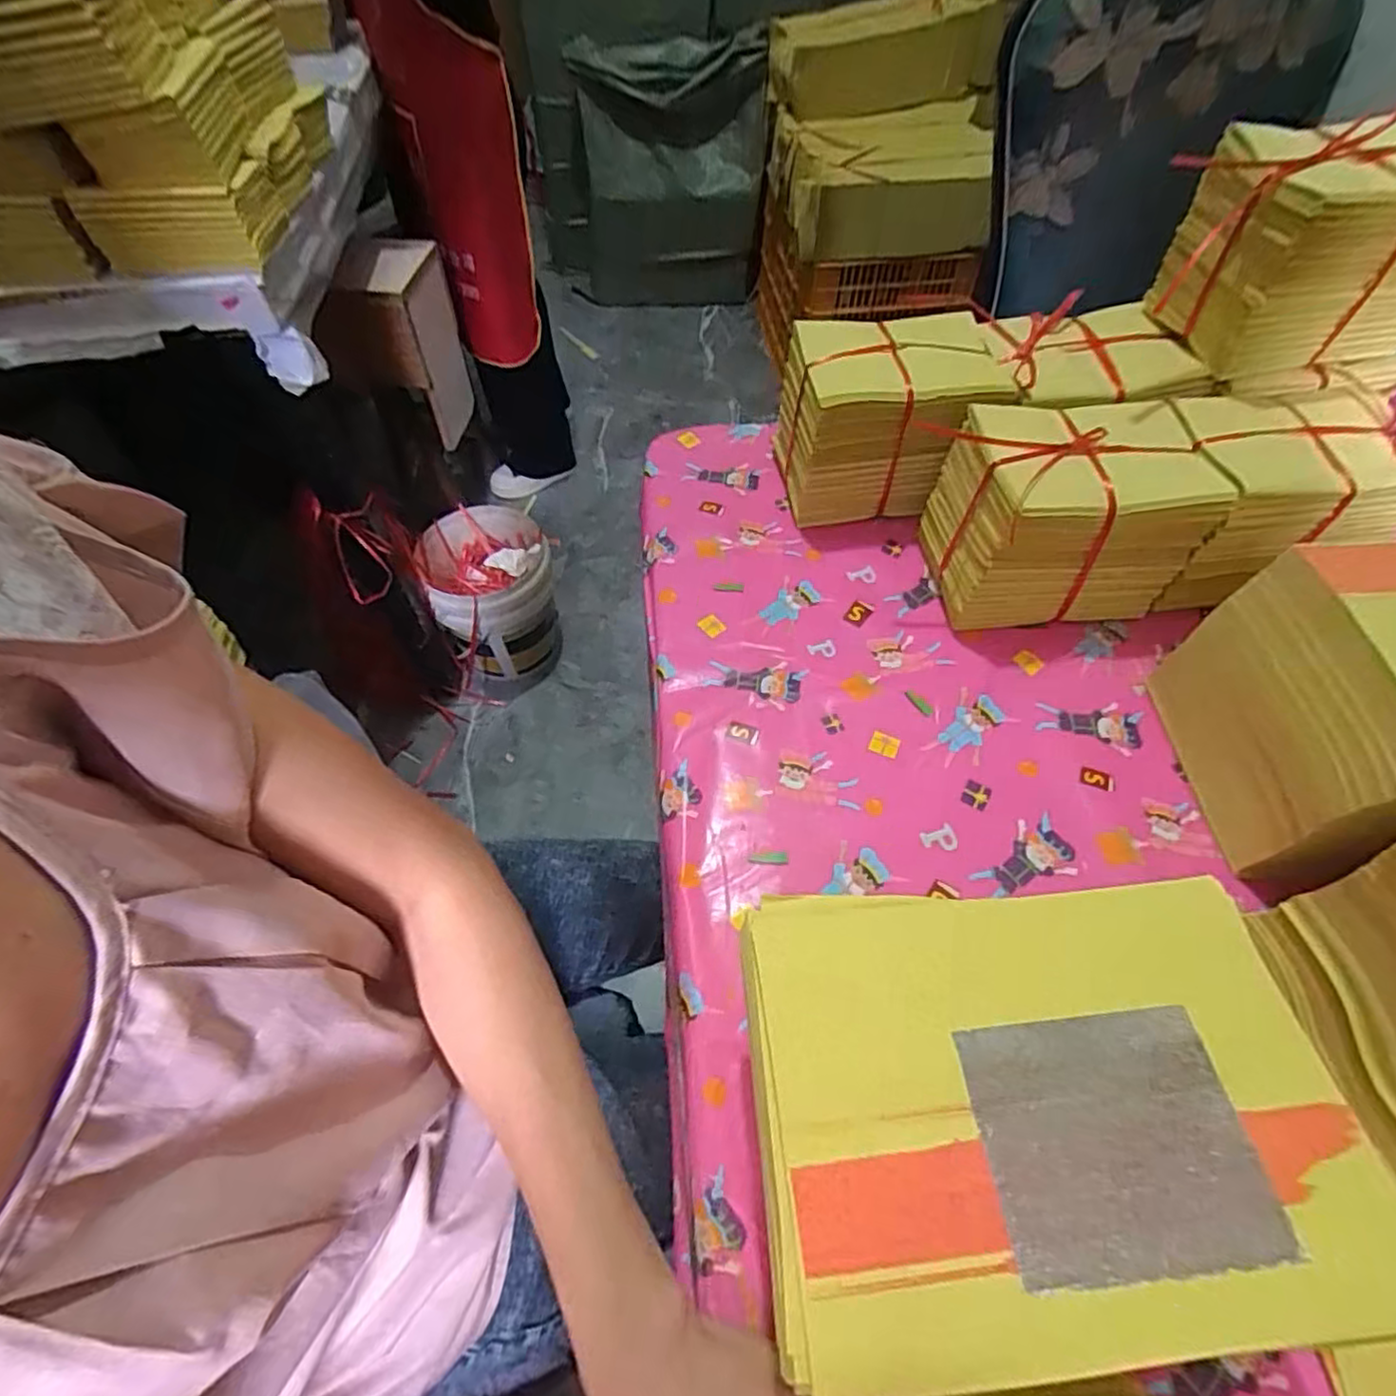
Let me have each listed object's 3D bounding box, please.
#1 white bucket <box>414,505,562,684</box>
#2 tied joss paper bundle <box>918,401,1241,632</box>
[{"bbox_3d":[-0.417,-0.204,1.455,0.242,0.266,0.261,-12,57,-8],"label":"white bucket"},{"bbox_3d":[0.293,-0.146,0.562,0.179,0.132,0.123,-5,56,-3],"label":"tied joss paper bundle"}]

